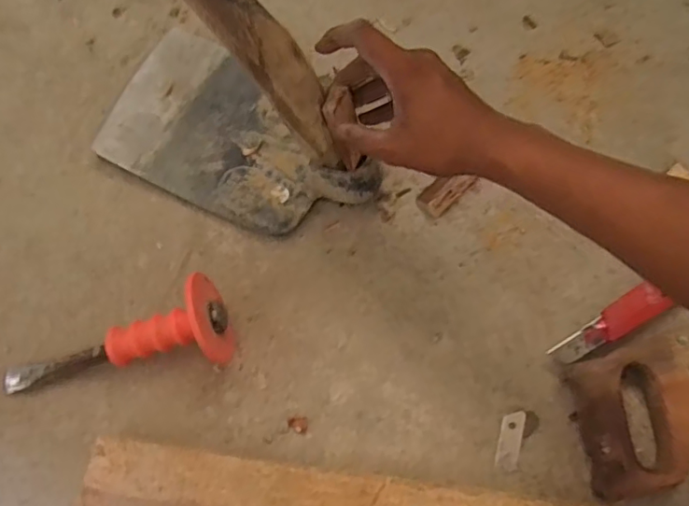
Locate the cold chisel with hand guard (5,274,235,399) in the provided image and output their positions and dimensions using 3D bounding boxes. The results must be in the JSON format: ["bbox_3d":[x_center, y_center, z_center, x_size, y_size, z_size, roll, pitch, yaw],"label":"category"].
[{"bbox_3d":[-0.195,0.084,0.486,0.205,0.075,0.075,-19,71,7],"label":"cold chisel with hand guard"}]

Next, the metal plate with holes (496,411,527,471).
[{"bbox_3d":[0.140,0.156,0.474,0.020,0.006,0.047,12,71,4],"label":"metal plate with holes"}]

